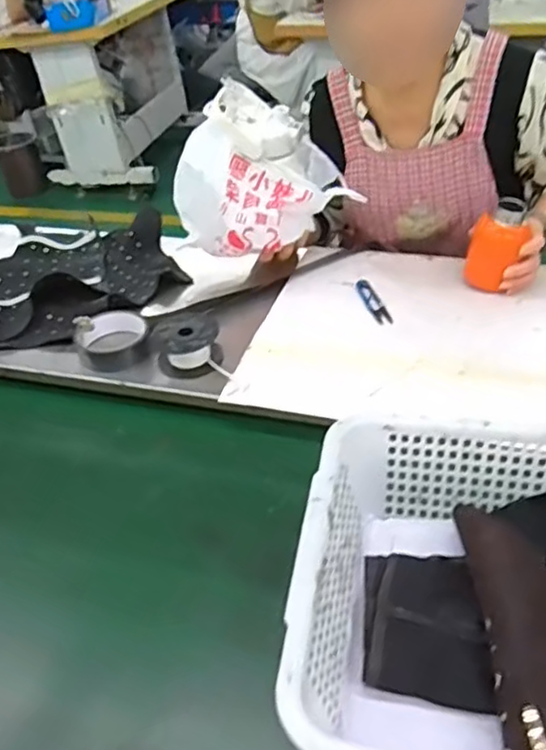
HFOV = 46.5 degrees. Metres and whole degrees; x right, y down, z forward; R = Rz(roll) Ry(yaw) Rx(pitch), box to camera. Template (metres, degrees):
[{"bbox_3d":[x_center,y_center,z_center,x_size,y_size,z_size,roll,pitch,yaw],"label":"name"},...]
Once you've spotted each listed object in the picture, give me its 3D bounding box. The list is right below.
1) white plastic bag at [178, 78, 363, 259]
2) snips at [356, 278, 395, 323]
[{"bbox_3d":[-0.033,-0.275,0.877,0.206,0.179,0.132,-11,39,-7],"label":"white plastic bag"},{"bbox_3d":[0.136,-0.102,0.871,0.022,0.008,0.102,-14,40,-11],"label":"snips"}]

